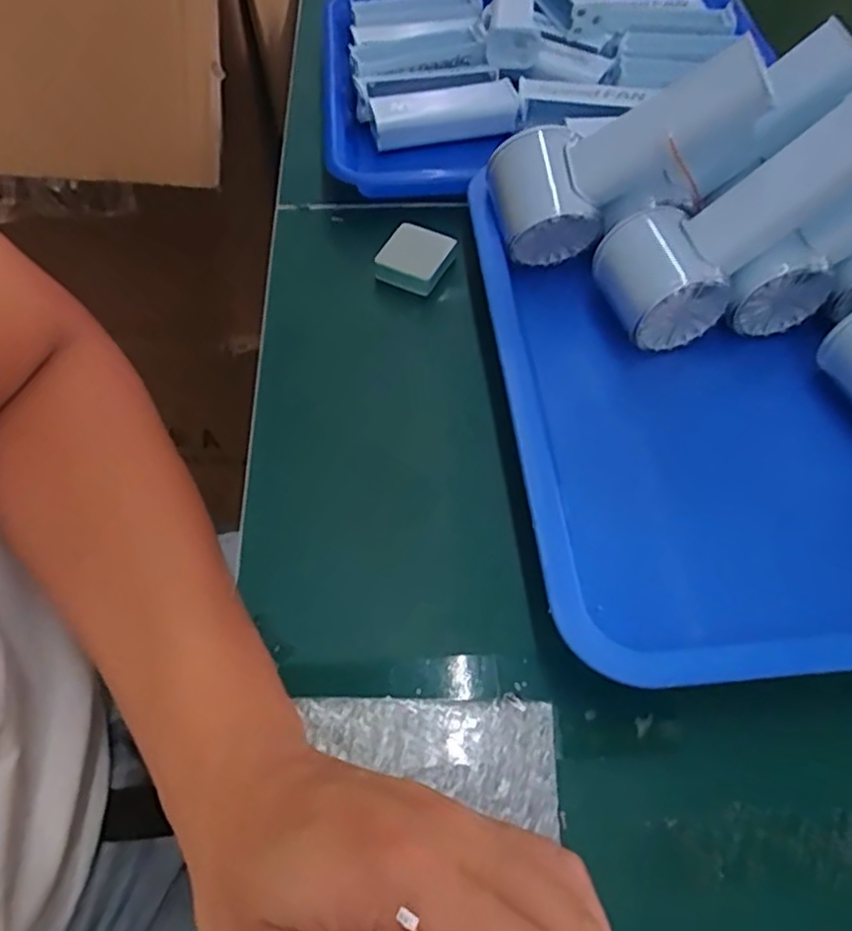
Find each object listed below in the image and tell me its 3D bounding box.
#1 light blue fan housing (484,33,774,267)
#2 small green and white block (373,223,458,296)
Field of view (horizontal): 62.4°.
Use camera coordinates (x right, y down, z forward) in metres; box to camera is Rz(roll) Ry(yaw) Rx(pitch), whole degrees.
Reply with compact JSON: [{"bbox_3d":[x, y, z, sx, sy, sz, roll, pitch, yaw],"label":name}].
[{"bbox_3d":[0.104,-0.170,0.381,0.145,0.056,0.068,-22,52,27],"label":"light blue fan housing"},{"bbox_3d":[-0.008,-0.125,0.423,0.040,0.012,0.040,19,59,11],"label":"small green and white block"}]

